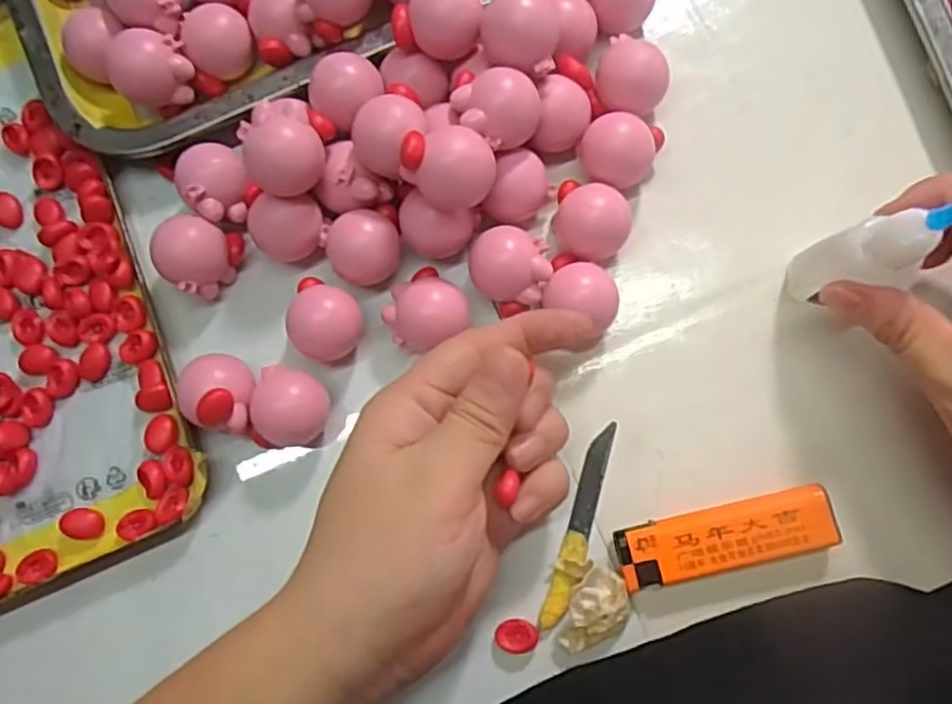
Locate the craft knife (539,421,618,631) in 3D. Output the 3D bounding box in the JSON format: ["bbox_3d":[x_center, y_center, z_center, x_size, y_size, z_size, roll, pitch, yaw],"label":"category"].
[{"bbox_3d":[0.041,0.067,0.270,0.013,0.005,0.079,19,83,6],"label":"craft knife"}]

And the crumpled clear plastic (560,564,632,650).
[{"bbox_3d":[0.045,0.096,0.258,0.021,0.014,0.032,10,82,4],"label":"crumpled clear plastic"}]

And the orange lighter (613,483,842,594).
[{"bbox_3d":[0.093,0.070,0.263,0.079,0.013,0.023,-14,81,1],"label":"orange lighter"}]

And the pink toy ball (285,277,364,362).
[{"bbox_3d":[-0.061,-0.012,0.277,0.032,0.025,0.028,29,84,7],"label":"pink toy ball"}]

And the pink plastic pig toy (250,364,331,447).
[{"bbox_3d":[-0.071,0.022,0.273,0.027,0.023,0.030,4,82,4],"label":"pink plastic pig toy"}]

